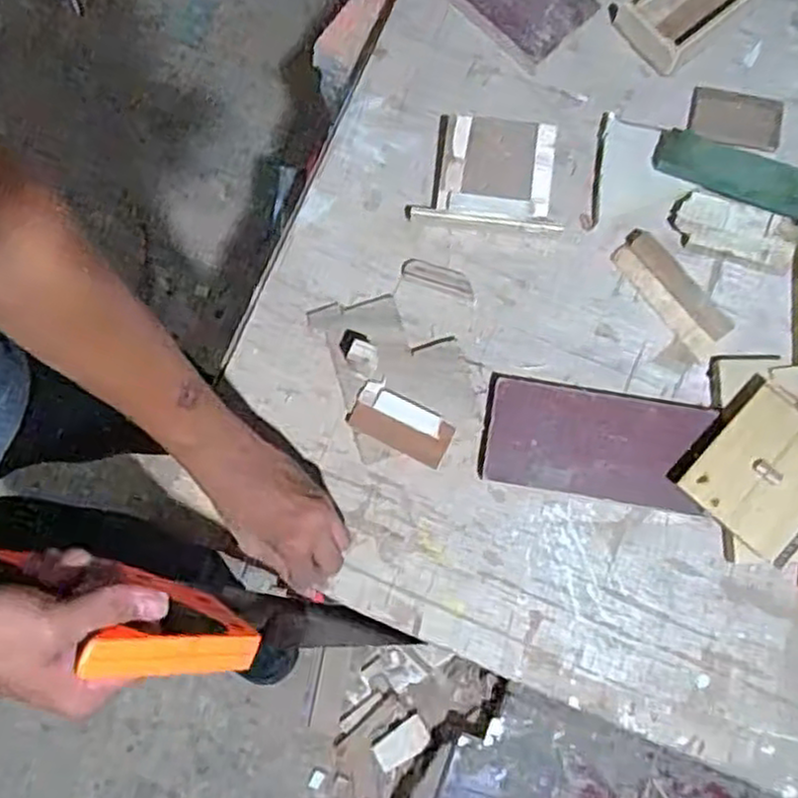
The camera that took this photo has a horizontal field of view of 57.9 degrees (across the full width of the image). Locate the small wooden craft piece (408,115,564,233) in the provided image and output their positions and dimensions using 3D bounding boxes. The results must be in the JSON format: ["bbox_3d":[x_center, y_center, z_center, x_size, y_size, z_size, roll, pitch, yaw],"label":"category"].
[{"bbox_3d":[0.087,-0.210,0.666,0.131,0.038,0.106,10,78,3],"label":"small wooden craft piece"}]

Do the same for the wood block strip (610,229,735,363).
[{"bbox_3d":[0.250,-0.097,0.658,0.044,0.011,0.126,-36,80,-7],"label":"wood block strip"}]

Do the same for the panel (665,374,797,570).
[{"bbox_3d":[0.304,0.059,0.597,0.111,0.023,0.124,42,81,20],"label":"panel"}]

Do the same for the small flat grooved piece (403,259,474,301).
[{"bbox_3d":[0.037,-0.110,0.661,0.066,0.004,0.022,19,79,5],"label":"small flat grooved piece"}]

